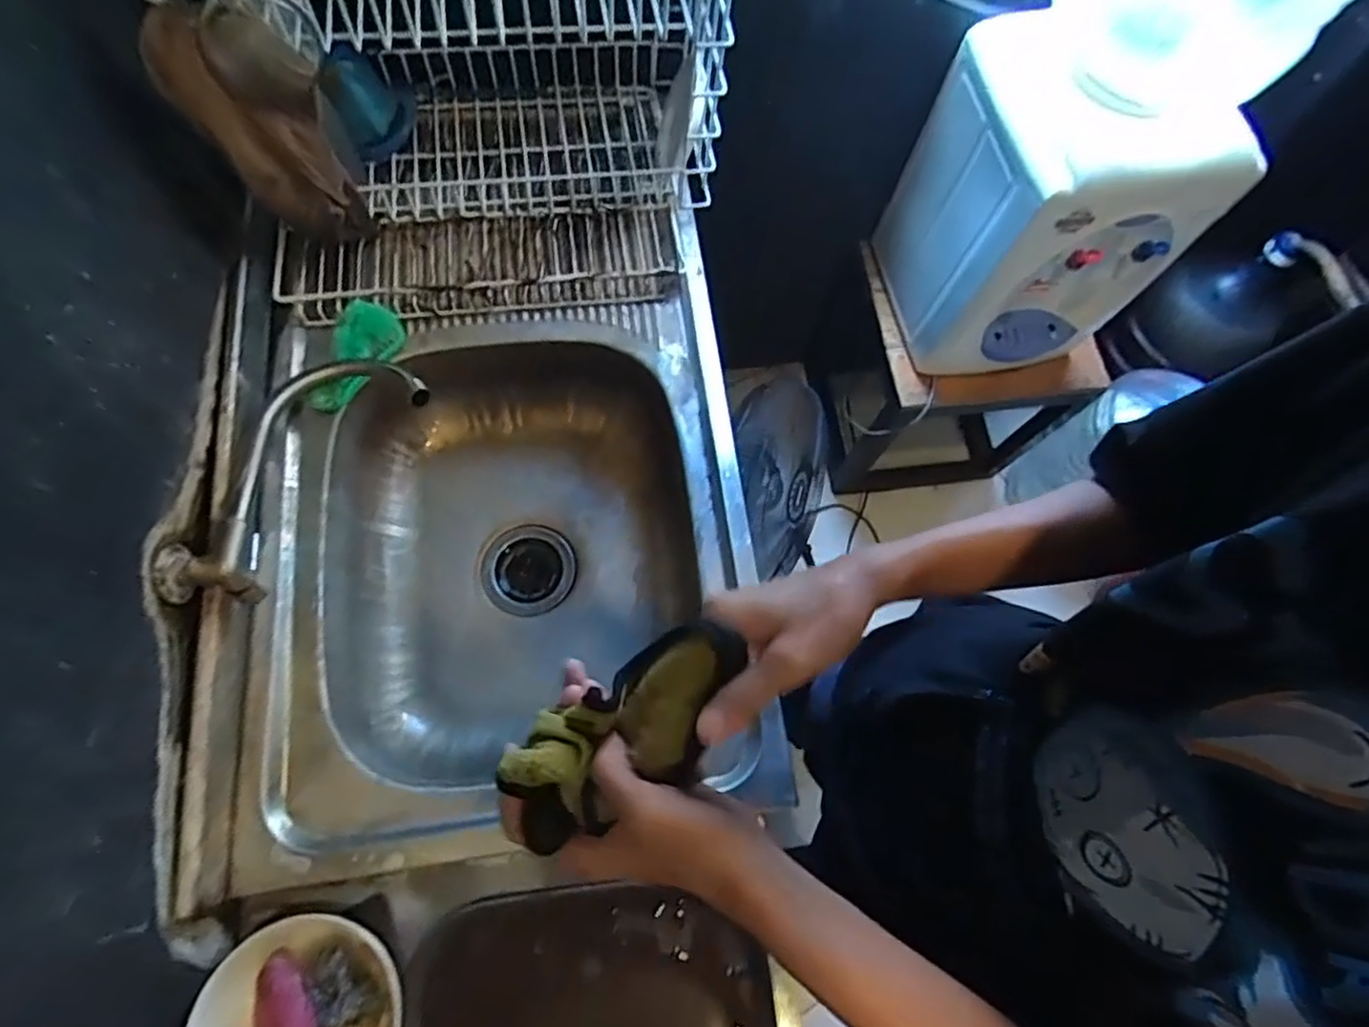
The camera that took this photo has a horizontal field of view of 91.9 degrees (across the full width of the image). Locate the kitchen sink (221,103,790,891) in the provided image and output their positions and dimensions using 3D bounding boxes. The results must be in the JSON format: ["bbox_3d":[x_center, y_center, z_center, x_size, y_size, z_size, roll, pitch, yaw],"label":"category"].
[{"bbox_3d":[-0.195,-0.047,0.742,0.474,0.203,0.740,-7,72,-7],"label":"kitchen sink"}]

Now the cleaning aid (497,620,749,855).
[{"bbox_3d":[-0.029,0.114,0.345,0.139,0.035,0.065,-38,77,-6],"label":"cleaning aid"}]

